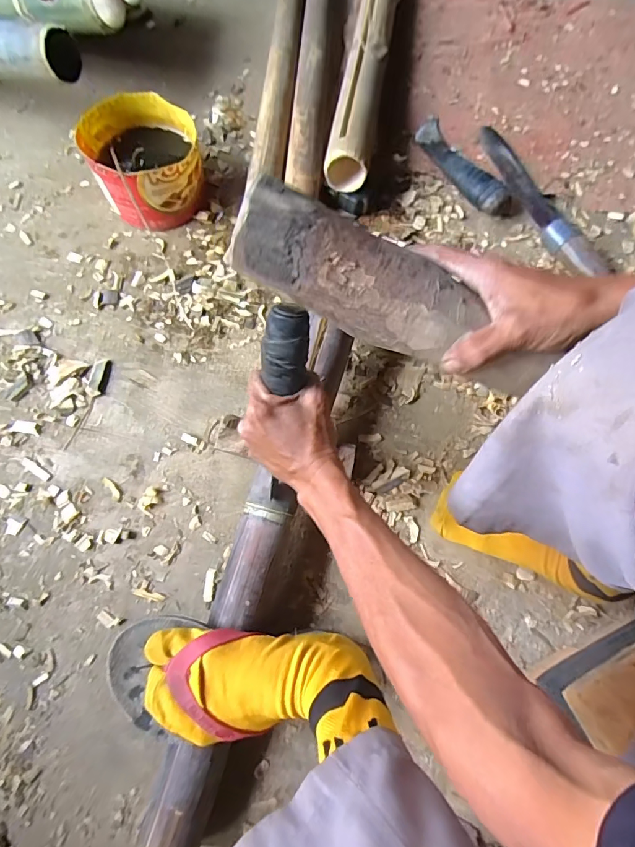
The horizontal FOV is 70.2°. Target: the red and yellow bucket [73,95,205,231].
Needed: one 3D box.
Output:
[{"bbox_3d":[-0.241,-0.376,0.645,0.145,0.098,0.159,0,72,-1],"label":"red and yellow bucket"}]

